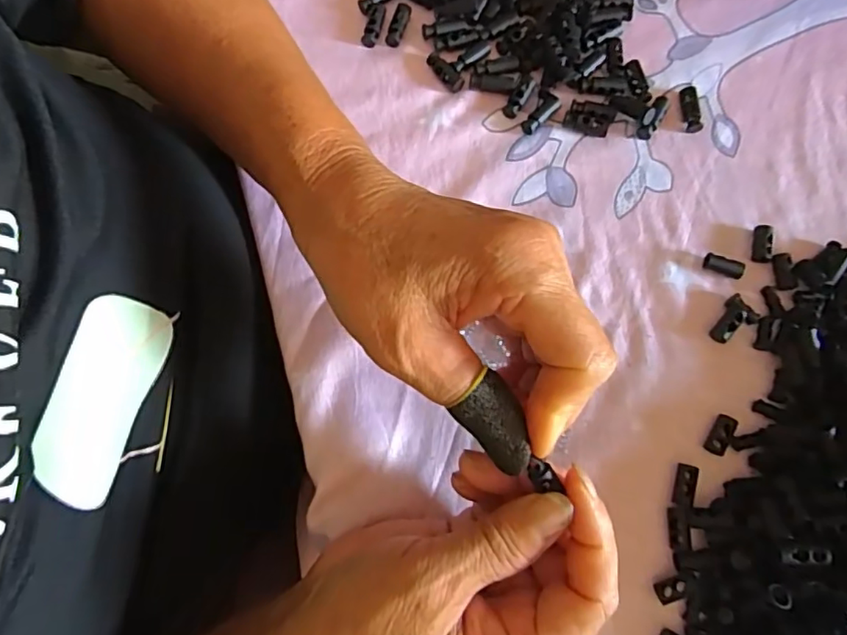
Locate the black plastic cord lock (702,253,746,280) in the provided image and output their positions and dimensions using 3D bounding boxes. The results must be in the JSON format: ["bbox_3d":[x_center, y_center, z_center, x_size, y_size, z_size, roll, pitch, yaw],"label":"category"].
[{"bbox_3d":[0.153,-0.026,0.295,0.020,0.006,0.008,20,76,5],"label":"black plastic cord lock"}]

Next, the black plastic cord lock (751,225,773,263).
[{"bbox_3d":[0.174,-0.038,0.297,0.010,0.007,0.019,19,76,5],"label":"black plastic cord lock"}]

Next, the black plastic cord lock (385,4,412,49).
[{"bbox_3d":[-0.014,-0.168,0.334,0.009,0.005,0.026,21,89,5],"label":"black plastic cord lock"}]

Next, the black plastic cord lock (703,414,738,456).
[{"bbox_3d":[0.140,0.055,0.273,0.010,0.007,0.018,26,76,7],"label":"black plastic cord lock"}]

